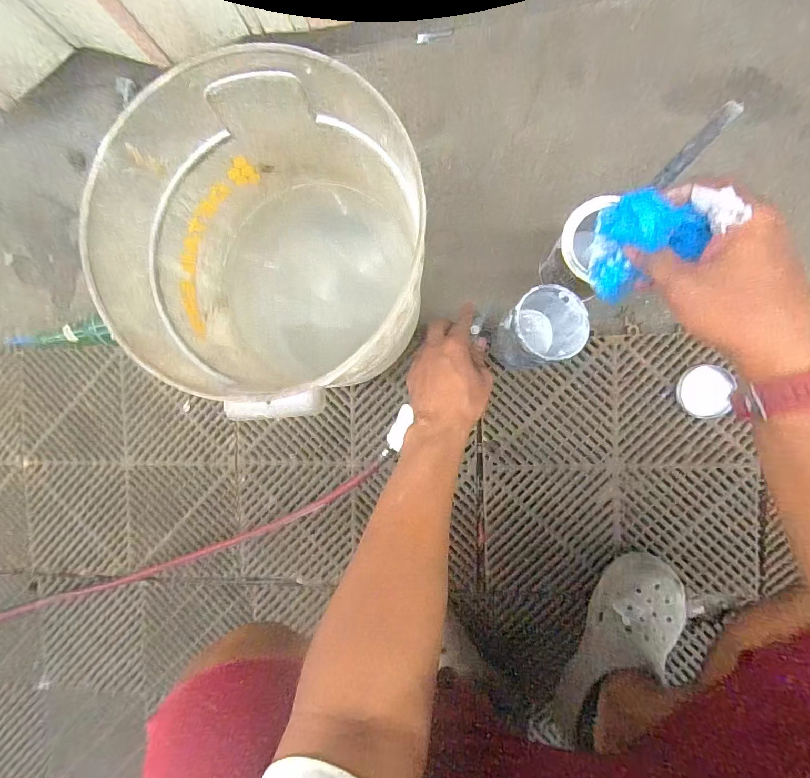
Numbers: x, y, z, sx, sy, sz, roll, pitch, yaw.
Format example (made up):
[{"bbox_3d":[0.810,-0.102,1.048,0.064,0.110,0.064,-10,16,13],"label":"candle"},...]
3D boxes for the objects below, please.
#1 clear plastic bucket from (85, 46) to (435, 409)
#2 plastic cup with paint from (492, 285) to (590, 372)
[{"bbox_3d":[-0.133,-0.149,0.499,0.286,0.301,0.314,0,93,6],"label":"clear plastic bucket"},{"bbox_3d":[0.148,-0.070,0.466,0.086,0.095,0.077,-17,90,-12],"label":"plastic cup with paint"}]

